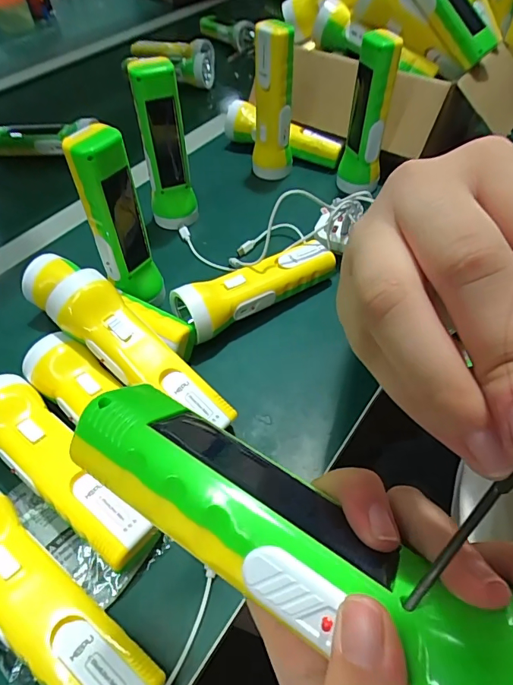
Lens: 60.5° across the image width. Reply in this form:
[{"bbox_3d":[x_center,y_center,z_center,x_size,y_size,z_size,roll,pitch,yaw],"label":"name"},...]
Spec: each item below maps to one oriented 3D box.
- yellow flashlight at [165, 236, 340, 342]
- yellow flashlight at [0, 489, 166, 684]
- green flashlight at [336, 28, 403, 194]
[{"bbox_3d":[0.003,-0.053,0.422,0.165,0.050,0.045,-30,56,-22],"label":"yellow flashlight"},{"bbox_3d":[-0.126,0.154,0.256,0.165,0.055,0.047,31,57,24],"label":"yellow flashlight"},{"bbox_3d":[0.127,-0.254,0.499,0.049,0.161,0.041,10,51,9],"label":"green flashlight"}]

